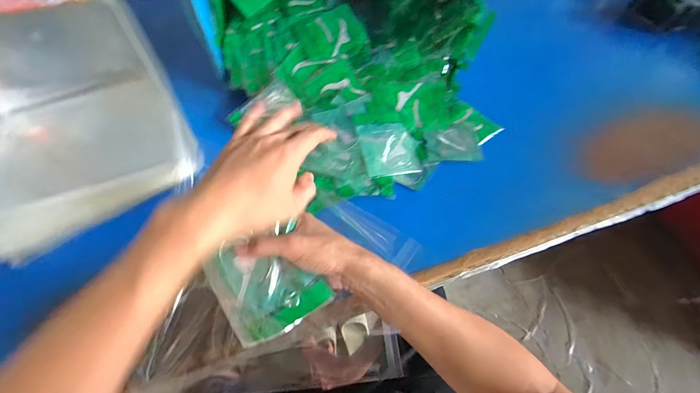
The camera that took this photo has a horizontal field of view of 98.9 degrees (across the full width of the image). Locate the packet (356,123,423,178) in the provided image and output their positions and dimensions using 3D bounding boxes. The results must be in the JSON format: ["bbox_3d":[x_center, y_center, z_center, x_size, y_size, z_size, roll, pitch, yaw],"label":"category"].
[{"bbox_3d":[0.077,-0.090,0.559,0.115,0.008,0.104,-7,77,-19],"label":"packet"}]

